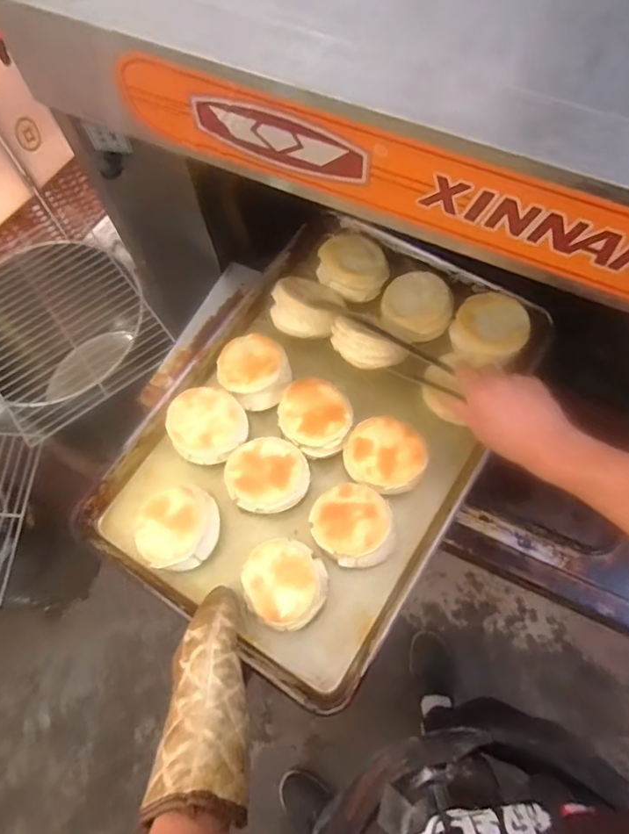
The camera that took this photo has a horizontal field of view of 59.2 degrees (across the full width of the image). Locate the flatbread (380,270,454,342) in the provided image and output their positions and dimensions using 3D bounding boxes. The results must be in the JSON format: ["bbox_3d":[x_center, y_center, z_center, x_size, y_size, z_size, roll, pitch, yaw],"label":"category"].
[{"bbox_3d":[0.147,-0.159,0.789,0.094,0.037,0.106,-5,68,1],"label":"flatbread"}]

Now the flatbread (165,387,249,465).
[{"bbox_3d":[-0.139,0.010,0.717,0.102,0.039,0.094,-1,68,2],"label":"flatbread"}]

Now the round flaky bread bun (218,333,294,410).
[{"bbox_3d":[-0.083,-0.066,0.753,0.093,0.050,0.108,-22,69,-6],"label":"round flaky bread bun"}]

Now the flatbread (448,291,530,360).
[{"bbox_3d":[0.243,-0.127,0.760,0.096,0.038,0.097,-1,68,2],"label":"flatbread"}]

